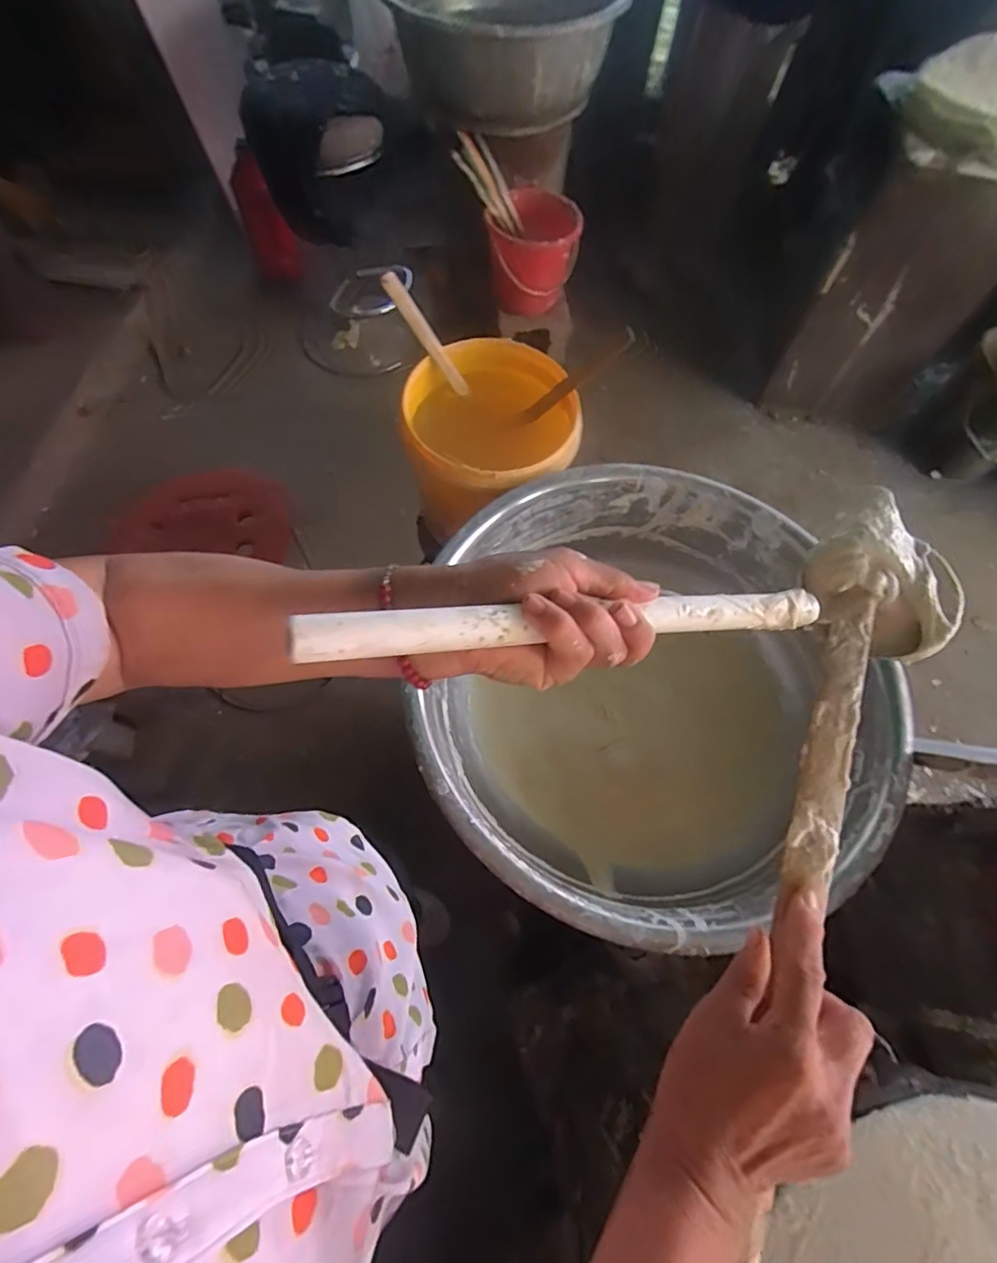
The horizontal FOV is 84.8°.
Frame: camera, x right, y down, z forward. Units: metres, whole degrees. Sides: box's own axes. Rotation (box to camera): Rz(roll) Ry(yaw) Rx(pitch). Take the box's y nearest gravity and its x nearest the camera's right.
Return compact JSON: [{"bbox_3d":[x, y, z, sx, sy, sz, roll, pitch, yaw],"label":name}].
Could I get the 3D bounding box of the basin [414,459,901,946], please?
[{"bbox_3d":[0.167,0.072,0.728,0.544,0.200,0.561,1,65,-2],"label":"basin"}]

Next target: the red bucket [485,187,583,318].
[{"bbox_3d":[0.098,-1.109,1.584,0.265,0.204,0.325,5,65,0],"label":"red bucket"}]

